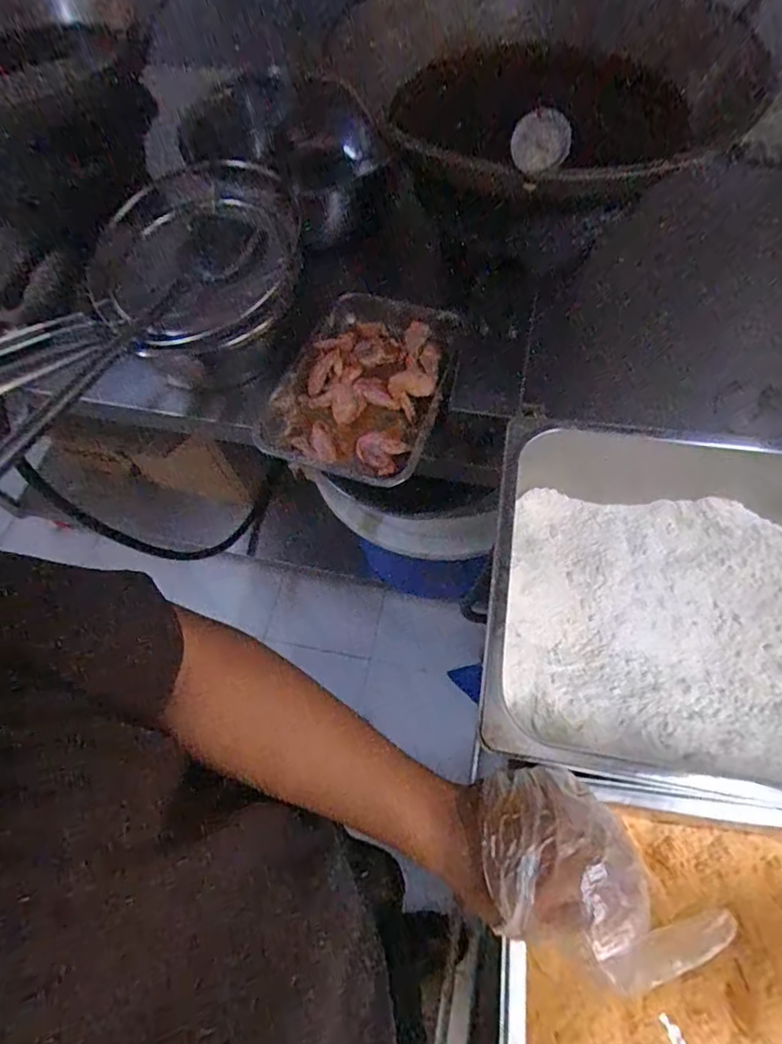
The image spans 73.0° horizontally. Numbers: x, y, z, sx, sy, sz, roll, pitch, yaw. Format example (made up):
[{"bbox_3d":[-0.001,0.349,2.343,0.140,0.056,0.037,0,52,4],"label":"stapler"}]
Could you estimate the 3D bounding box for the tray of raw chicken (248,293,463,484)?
[{"bbox_3d":[-0.037,-0.183,0.703,0.211,0.047,0.284,15,67,10],"label":"tray of raw chicken"}]

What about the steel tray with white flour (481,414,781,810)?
[{"bbox_3d":[0.352,0.073,0.521,0.501,0.138,0.370,7,66,6],"label":"steel tray with white flour"}]

